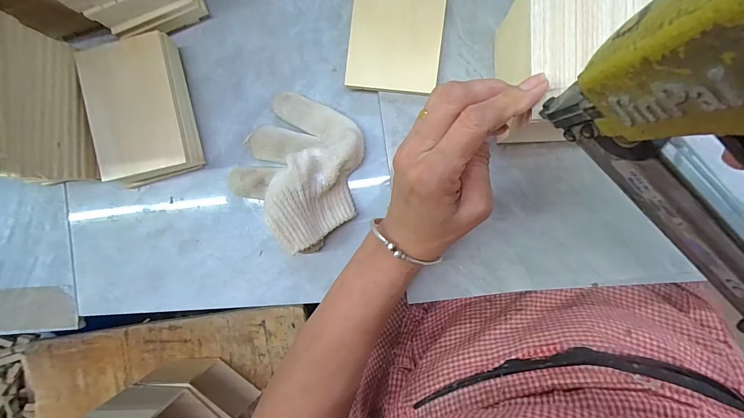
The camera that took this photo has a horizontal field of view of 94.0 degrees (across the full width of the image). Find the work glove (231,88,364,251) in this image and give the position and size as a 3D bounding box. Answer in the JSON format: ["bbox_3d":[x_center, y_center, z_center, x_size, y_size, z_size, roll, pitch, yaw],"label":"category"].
[{"bbox_3d":[-0.059,-0.034,0.284,0.109,0.042,0.104,40,95,3],"label":"work glove"}]

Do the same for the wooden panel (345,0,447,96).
[{"bbox_3d":[0.020,-0.149,0.279,0.073,0.004,0.105,7,95,5],"label":"wooden panel"}]

